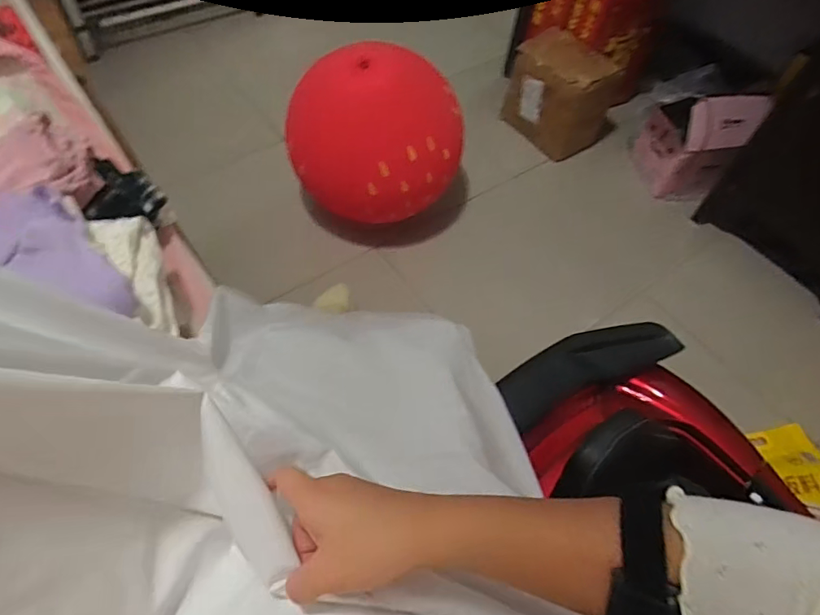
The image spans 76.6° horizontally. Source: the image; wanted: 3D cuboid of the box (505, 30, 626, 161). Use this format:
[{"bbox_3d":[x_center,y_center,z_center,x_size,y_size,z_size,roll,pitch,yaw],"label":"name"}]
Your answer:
[{"bbox_3d":[0.452,-0.645,1.558,0.199,0.287,0.282,-32,64,-23],"label":"box"}]

